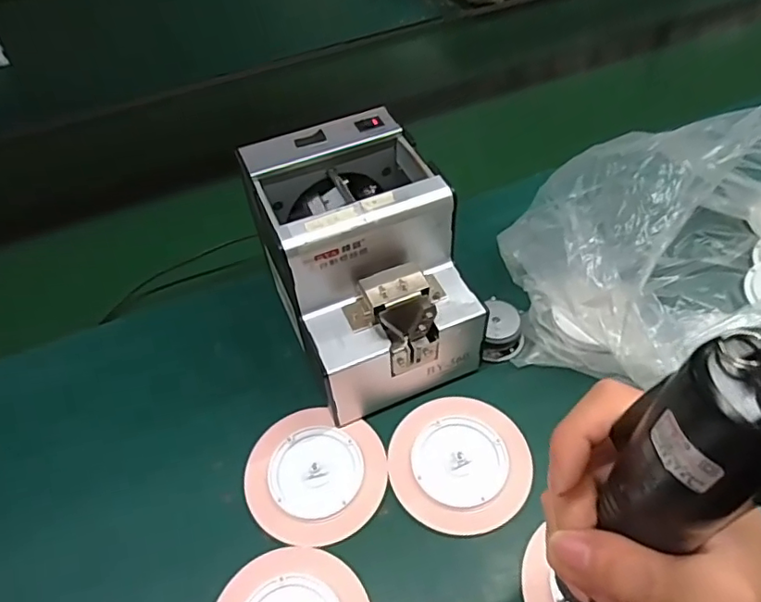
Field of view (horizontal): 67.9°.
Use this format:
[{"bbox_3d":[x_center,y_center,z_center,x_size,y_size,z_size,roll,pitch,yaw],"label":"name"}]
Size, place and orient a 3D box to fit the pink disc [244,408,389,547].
[{"bbox_3d":[-0.048,0.124,0.409,0.101,0.004,0.095,-2,50,3],"label":"pink disc"}]

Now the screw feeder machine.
[{"bbox_3d":[-0.012,-0.026,0.440,0.124,0.143,0.173,-19,53,-13],"label":"screw feeder machine"}]

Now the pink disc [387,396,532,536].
[{"bbox_3d":[0.057,0.115,0.411,0.097,0.005,0.098,-2,50,3],"label":"pink disc"}]

